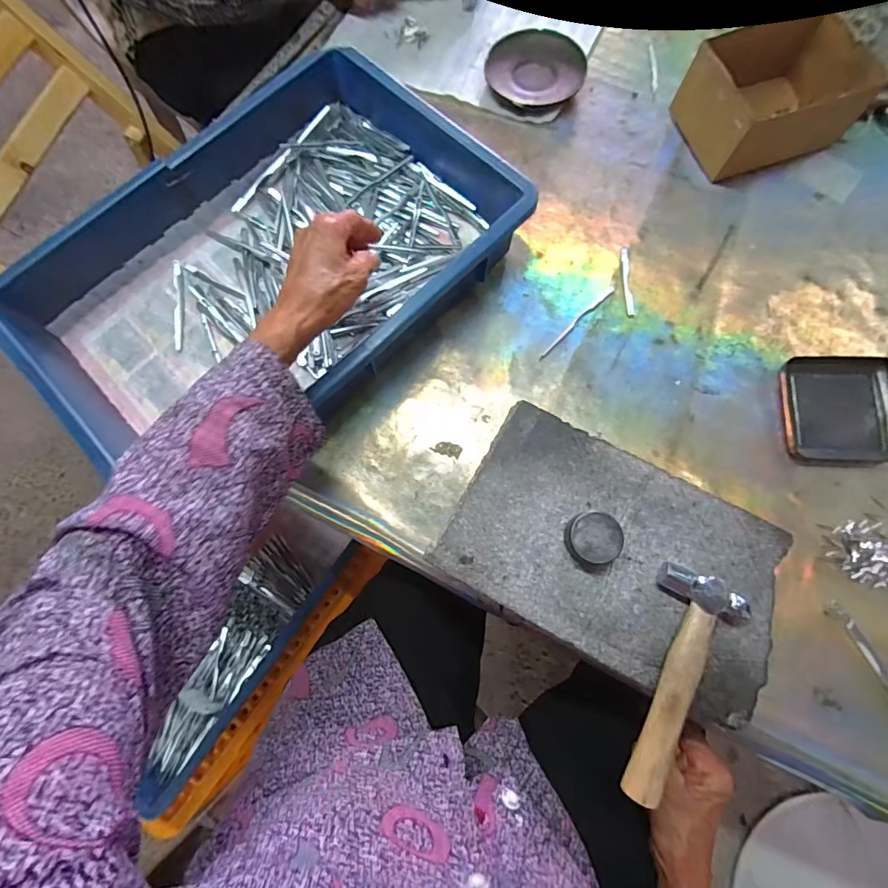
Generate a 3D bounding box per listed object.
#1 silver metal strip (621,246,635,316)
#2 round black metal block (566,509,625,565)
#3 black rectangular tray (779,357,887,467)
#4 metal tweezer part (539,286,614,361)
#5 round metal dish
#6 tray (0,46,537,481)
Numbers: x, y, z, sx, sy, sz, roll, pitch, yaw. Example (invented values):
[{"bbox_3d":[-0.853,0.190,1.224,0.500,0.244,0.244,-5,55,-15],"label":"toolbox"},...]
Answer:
[{"bbox_3d":[0.188,-0.168,0.461,0.009,0.004,0.079,1,74,1],"label":"silver metal strip"},{"bbox_3d":[0.109,0.069,0.331,0.040,0.023,0.035,11,76,5],"label":"round black metal block"},{"bbox_3d":[0.365,-0.033,0.411,0.101,0.013,0.103,3,74,1],"label":"black rectangular tray"},{"bbox_3d":[0.131,-0.122,0.444,0.106,0.004,0.007,-43,78,-11],"label":"metal tweezer part"},{"bbox_3d":[0.109,-0.448,0.534,0.112,0.013,0.118,0,74,0],"label":"round metal dish"},{"bbox_3d":[-0.159,-0.163,0.424,0.284,0.073,0.414,43,78,12],"label":"tray"}]

